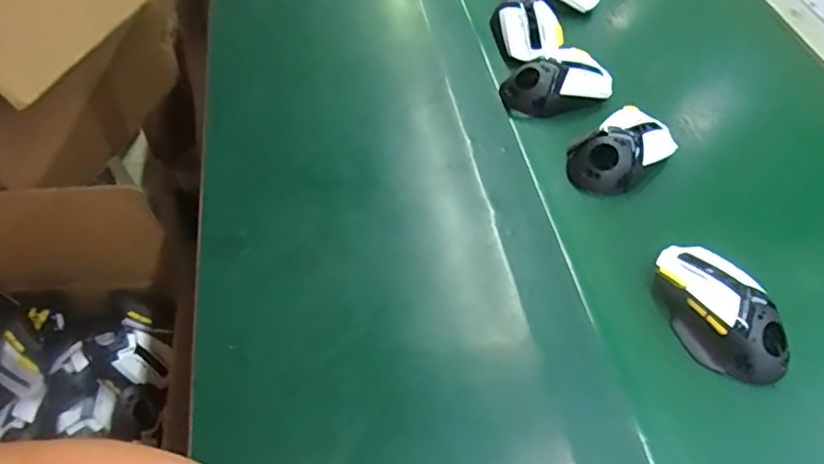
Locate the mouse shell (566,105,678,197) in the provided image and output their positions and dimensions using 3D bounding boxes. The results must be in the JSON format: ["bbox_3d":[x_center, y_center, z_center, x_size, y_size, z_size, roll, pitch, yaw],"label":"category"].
[{"bbox_3d":[0.202,-0.079,0.545,0.106,0.038,0.064,-31,62,-24],"label":"mouse shell"}]

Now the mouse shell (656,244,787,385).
[{"bbox_3d":[0.241,0.060,0.444,0.059,0.039,0.115,-16,57,-16],"label":"mouse shell"}]

